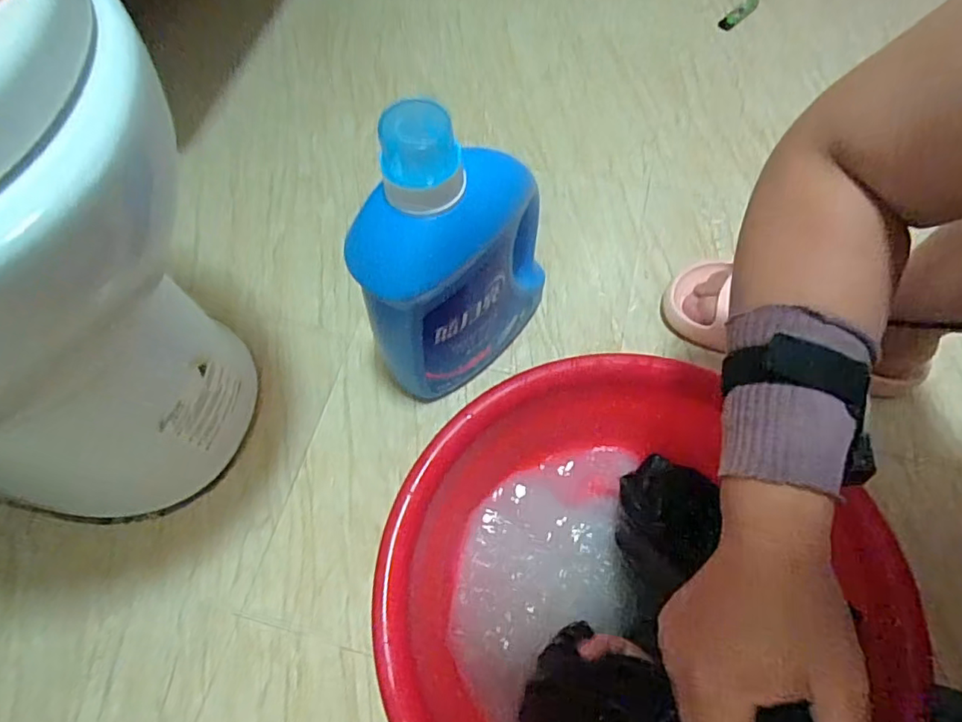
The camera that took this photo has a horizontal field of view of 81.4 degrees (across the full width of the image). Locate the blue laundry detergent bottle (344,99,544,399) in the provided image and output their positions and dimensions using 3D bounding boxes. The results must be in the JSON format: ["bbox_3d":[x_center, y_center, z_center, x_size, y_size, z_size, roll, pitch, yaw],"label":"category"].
[{"bbox_3d":[-0.016,-0.085,0.503,0.196,0.293,0.090,-32,66,-12],"label":"blue laundry detergent bottle"}]

